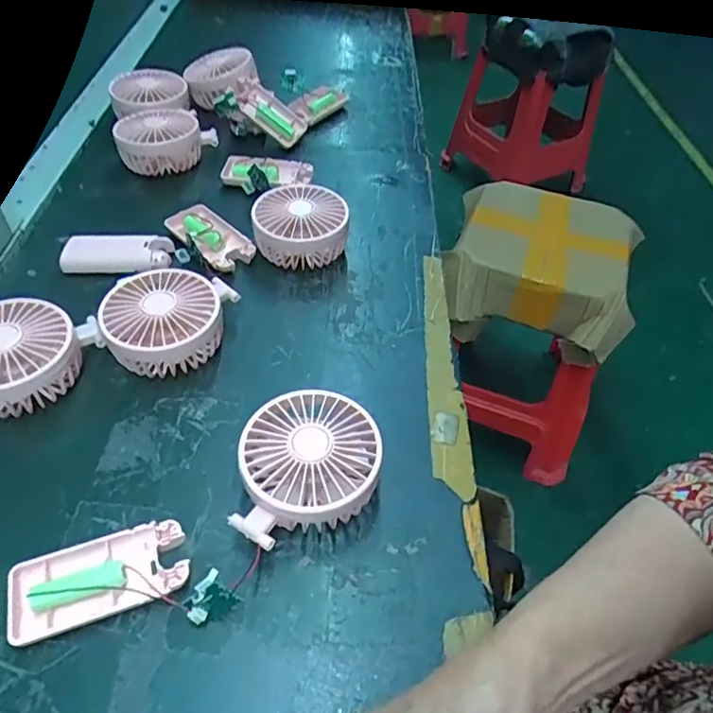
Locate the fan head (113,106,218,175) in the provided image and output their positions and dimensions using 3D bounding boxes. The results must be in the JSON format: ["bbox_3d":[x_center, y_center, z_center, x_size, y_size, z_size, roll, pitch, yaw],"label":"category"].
[{"bbox_3d":[-0.216,-0.240,0.617,0.096,0.047,0.097,2,48,-2],"label":"fan head"}]

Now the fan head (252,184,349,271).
[{"bbox_3d":[-0.051,-0.118,0.517,0.085,0.046,0.085,1,48,-3],"label":"fan head"}]

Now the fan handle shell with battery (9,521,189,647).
[{"bbox_3d":[-0.145,0.128,0.321,0.093,0.016,0.044,-14,50,-15],"label":"fan handle shell with battery"}]

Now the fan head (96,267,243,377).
[{"bbox_3d":[-0.145,-0.026,0.432,0.084,0.046,0.086,2,48,-2],"label":"fan head"}]

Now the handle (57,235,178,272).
[{"bbox_3d":[-0.209,-0.089,0.493,0.092,0.018,0.036,1,48,-3],"label":"handle"}]

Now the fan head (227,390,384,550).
[{"bbox_3d":[-0.029,0.071,0.357,0.086,0.047,0.093,2,48,-2],"label":"fan head"}]

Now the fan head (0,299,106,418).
[{"bbox_3d":[-0.242,0.000,0.404,0.083,0.043,0.091,20,50,14],"label":"fan head"}]

